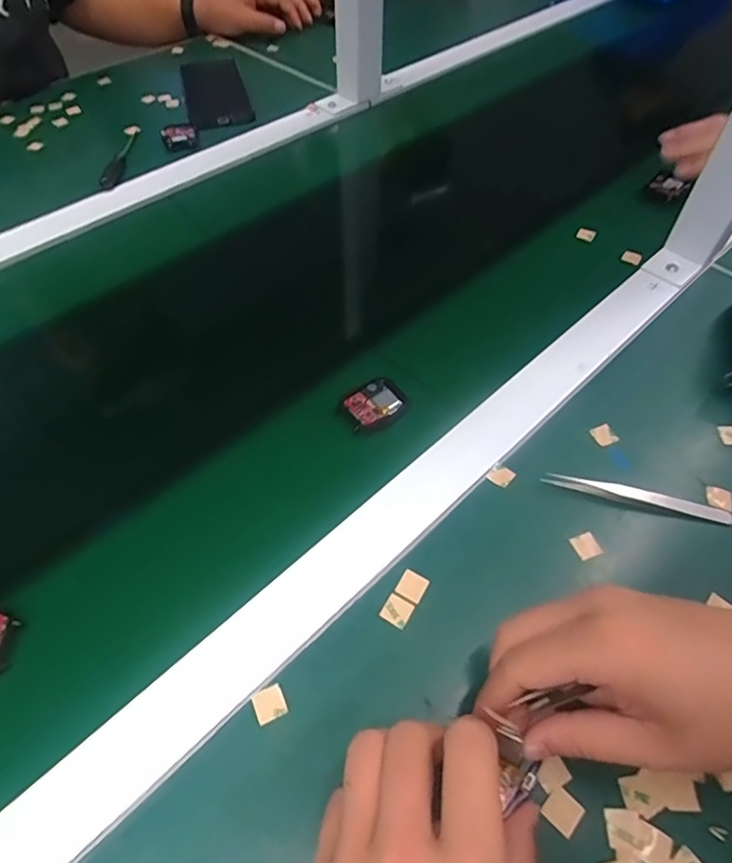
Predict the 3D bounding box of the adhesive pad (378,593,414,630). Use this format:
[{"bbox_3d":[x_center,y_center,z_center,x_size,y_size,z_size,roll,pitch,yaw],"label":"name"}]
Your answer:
[{"bbox_3d":[0.018,0.101,0.318,0.015,0.004,0.016,25,56,16],"label":"adhesive pad"}]

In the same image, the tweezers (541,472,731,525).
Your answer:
[{"bbox_3d":[0.176,0.043,0.360,0.116,0.008,0.011,12,54,7],"label":"tweezers"}]

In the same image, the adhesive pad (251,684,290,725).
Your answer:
[{"bbox_3d":[-0.049,0.139,0.287,0.016,0.004,0.015,-22,57,-17],"label":"adhesive pad"}]

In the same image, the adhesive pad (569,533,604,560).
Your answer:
[{"bbox_3d":[0.136,0.071,0.345,0.014,0.004,0.015,-15,55,-13],"label":"adhesive pad"}]

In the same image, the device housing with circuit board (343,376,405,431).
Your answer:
[{"bbox_3d":[0.007,-0.022,0.405,0.041,0.007,0.037,-26,58,-19],"label":"device housing with circuit board"}]

